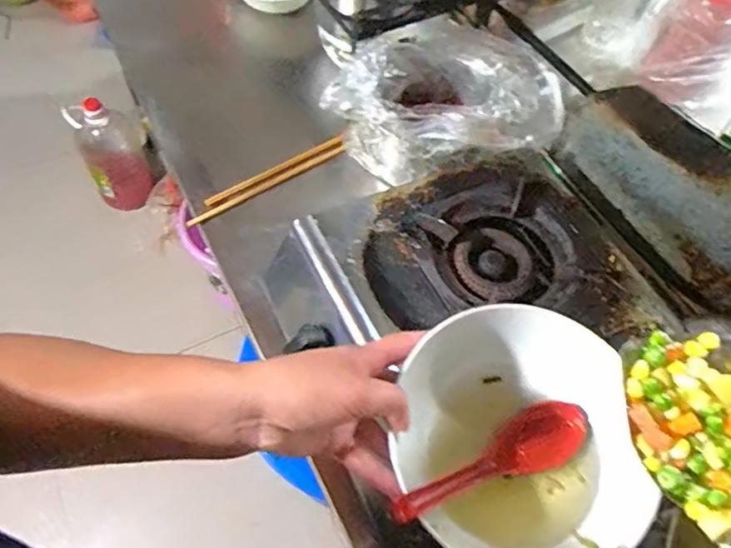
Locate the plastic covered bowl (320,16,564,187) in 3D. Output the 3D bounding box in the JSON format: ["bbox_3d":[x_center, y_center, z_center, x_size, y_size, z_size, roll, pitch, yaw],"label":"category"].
[{"bbox_3d":[0.111,-0.212,0.761,0.269,0.110,0.227,21,60,8],"label":"plastic covered bowl"}]

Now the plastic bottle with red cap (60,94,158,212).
[{"bbox_3d":[-0.685,-0.319,1.586,0.149,0.338,0.137,-27,65,-19],"label":"plastic bottle with red cap"}]

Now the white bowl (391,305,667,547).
[{"bbox_3d":[0.115,0.115,0.392,0.182,0.073,0.163,-3,59,-7],"label":"white bowl"}]

